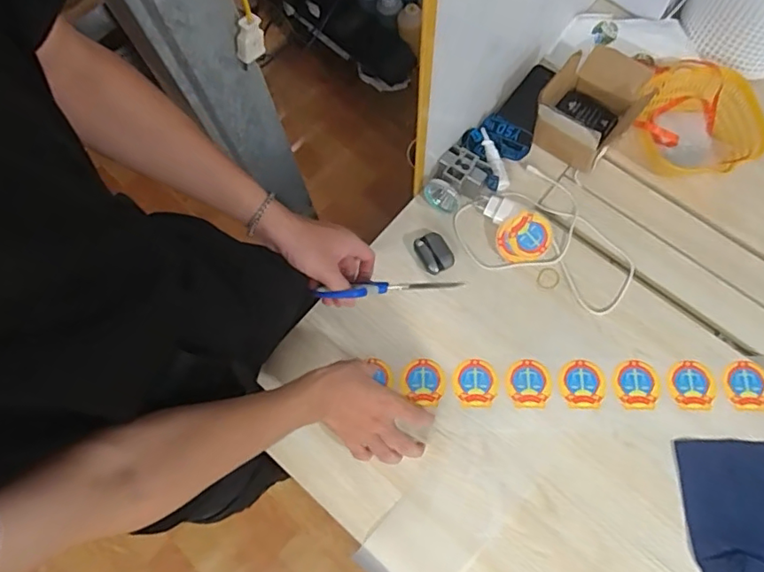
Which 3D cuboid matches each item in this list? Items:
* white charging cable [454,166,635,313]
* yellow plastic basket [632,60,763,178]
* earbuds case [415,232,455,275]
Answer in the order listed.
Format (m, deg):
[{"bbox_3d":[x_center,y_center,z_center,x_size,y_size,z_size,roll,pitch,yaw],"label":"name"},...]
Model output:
[{"bbox_3d":[0.238,-0.059,0.781,0.183,0.025,0.245,-36,74,-9],"label":"white charging cable"},{"bbox_3d":[0.468,-0.240,0.799,0.182,0.072,0.173,38,77,13],"label":"yellow plastic basket"},{"bbox_3d":[0.079,-0.050,0.788,0.049,0.023,0.056,-31,73,-8],"label":"earbuds case"}]

